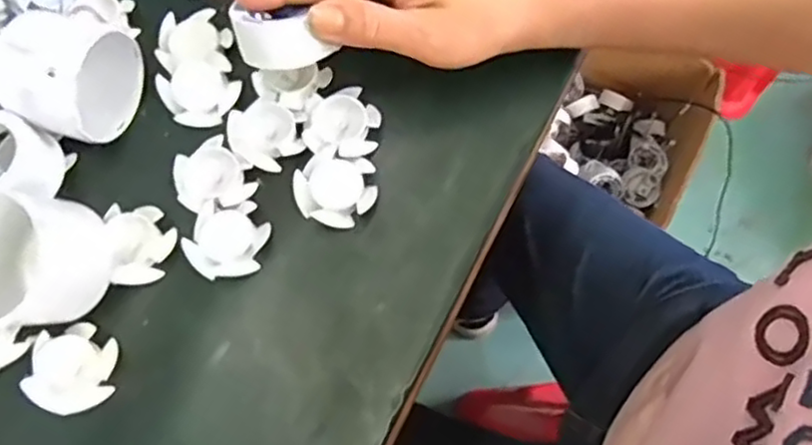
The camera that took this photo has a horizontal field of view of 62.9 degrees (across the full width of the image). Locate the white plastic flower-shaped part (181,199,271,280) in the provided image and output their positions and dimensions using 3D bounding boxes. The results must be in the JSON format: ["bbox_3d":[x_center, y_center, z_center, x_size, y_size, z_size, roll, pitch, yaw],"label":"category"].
[{"bbox_3d":[-0.090,0.009,0.333,0.040,0.009,0.038,0,72,-1],"label":"white plastic flower-shaped part"}]

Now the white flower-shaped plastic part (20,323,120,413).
[{"bbox_3d":[-0.158,0.069,0.315,0.038,0.012,0.040,0,72,-1],"label":"white flower-shaped plastic part"}]

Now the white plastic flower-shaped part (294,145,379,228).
[{"bbox_3d":[-0.036,-0.017,0.341,0.040,0.009,0.038,0,72,-1],"label":"white plastic flower-shaped part"}]

